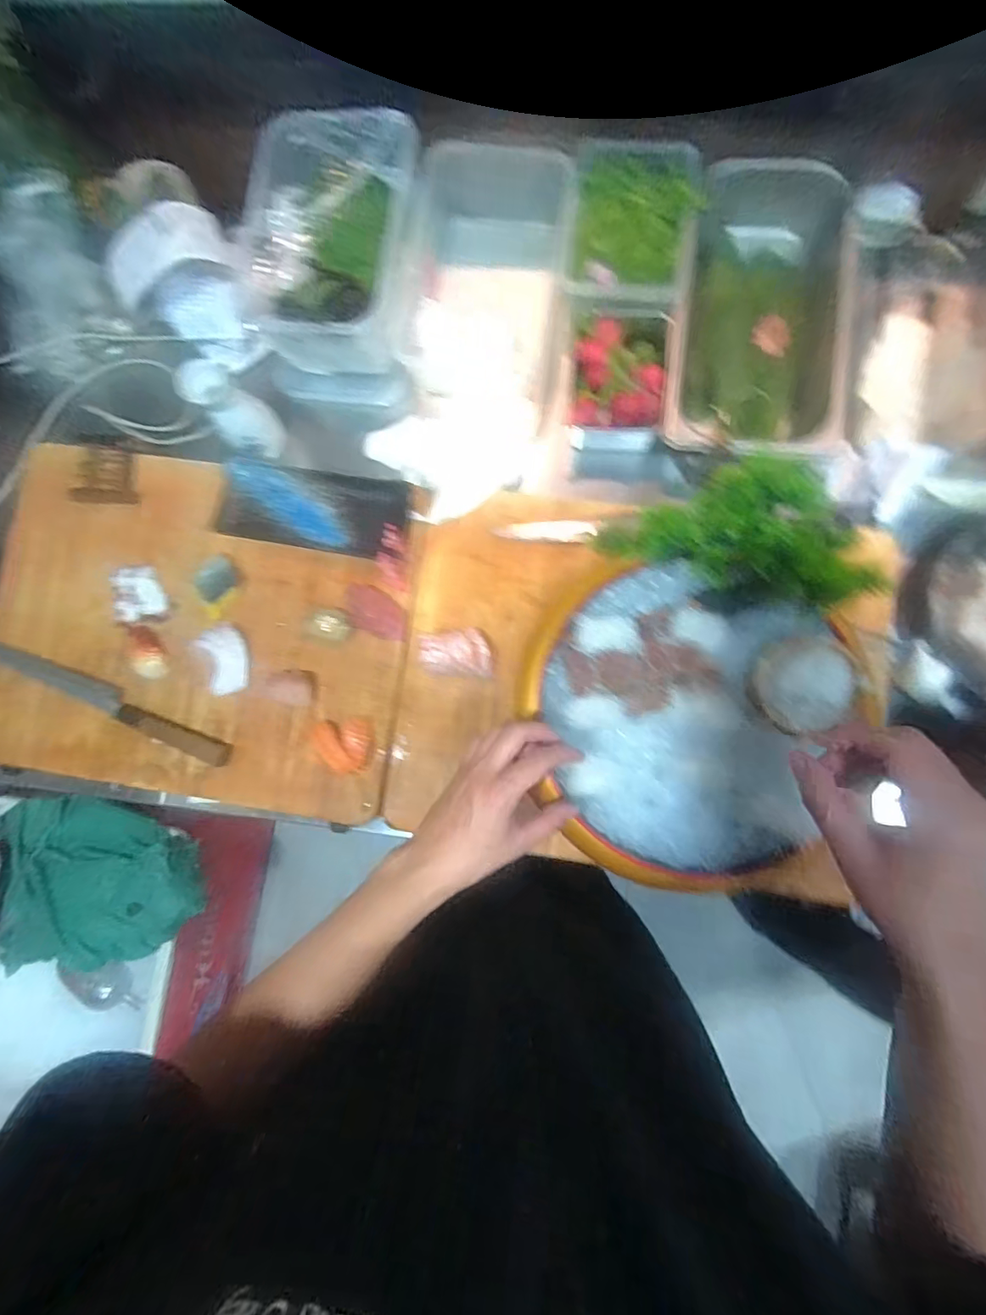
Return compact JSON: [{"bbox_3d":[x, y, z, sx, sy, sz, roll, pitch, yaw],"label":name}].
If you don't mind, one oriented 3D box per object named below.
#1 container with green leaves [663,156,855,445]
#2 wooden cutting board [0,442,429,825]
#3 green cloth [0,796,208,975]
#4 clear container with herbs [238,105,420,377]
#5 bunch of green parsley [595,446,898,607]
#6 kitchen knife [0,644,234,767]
[{"bbox_3d":[0.286,-0.372,0.559,0.171,0.072,0.345,7,85,6],"label":"container with green leaves"},{"bbox_3d":[-0.339,-0.033,0.594,0.498,0.041,0.372,8,85,6],"label":"wooden cutting board"},{"bbox_3d":[-0.809,0.436,1.026,0.401,0.114,0.343,-18,83,4],"label":"green cloth"},{"bbox_3d":[-0.179,-0.460,0.580,0.175,0.099,0.235,9,86,7],"label":"clear container with herbs"},{"bbox_3d":[0.213,-0.100,0.429,0.224,0.096,0.077,20,87,7],"label":"bunch of green parsley"},{"bbox_3d":[-0.424,0.045,0.565,0.304,0.017,0.032,26,88,8],"label":"kitchen knife"}]

